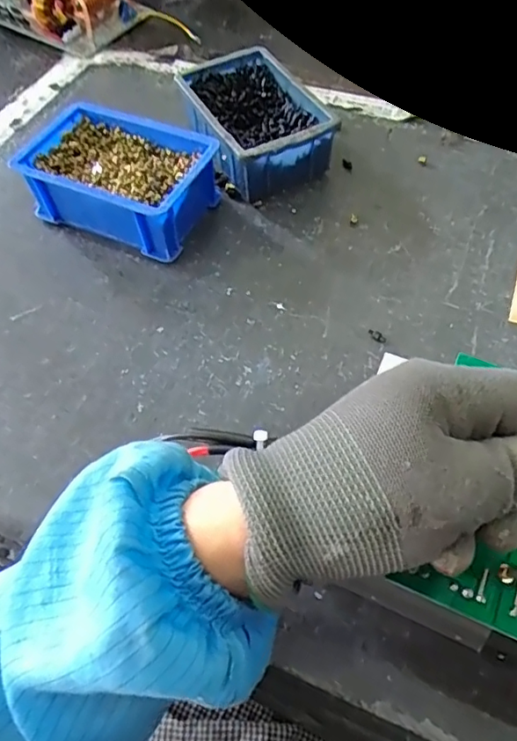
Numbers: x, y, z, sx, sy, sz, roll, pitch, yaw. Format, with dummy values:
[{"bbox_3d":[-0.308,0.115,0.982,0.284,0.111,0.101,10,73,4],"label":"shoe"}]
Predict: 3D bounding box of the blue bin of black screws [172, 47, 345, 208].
[{"bbox_3d":[-0.003,-0.224,0.503,0.107,0.055,0.153,-21,59,-10],"label":"blue bin of black screws"}]

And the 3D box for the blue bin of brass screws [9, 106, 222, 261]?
[{"bbox_3d":[-0.112,-0.162,0.465,0.149,0.053,0.113,20,59,17],"label":"blue bin of brass screws"}]

